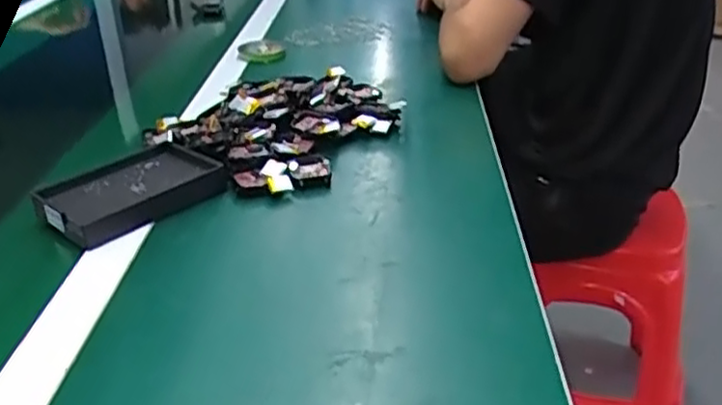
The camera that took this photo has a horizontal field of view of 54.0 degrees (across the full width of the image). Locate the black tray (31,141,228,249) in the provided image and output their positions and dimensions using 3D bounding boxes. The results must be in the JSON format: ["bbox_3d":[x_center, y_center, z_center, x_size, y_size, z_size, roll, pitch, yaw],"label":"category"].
[{"bbox_3d":[-0.202,-0.012,0.615,0.102,0.023,0.141,25,38,38],"label":"black tray"}]

